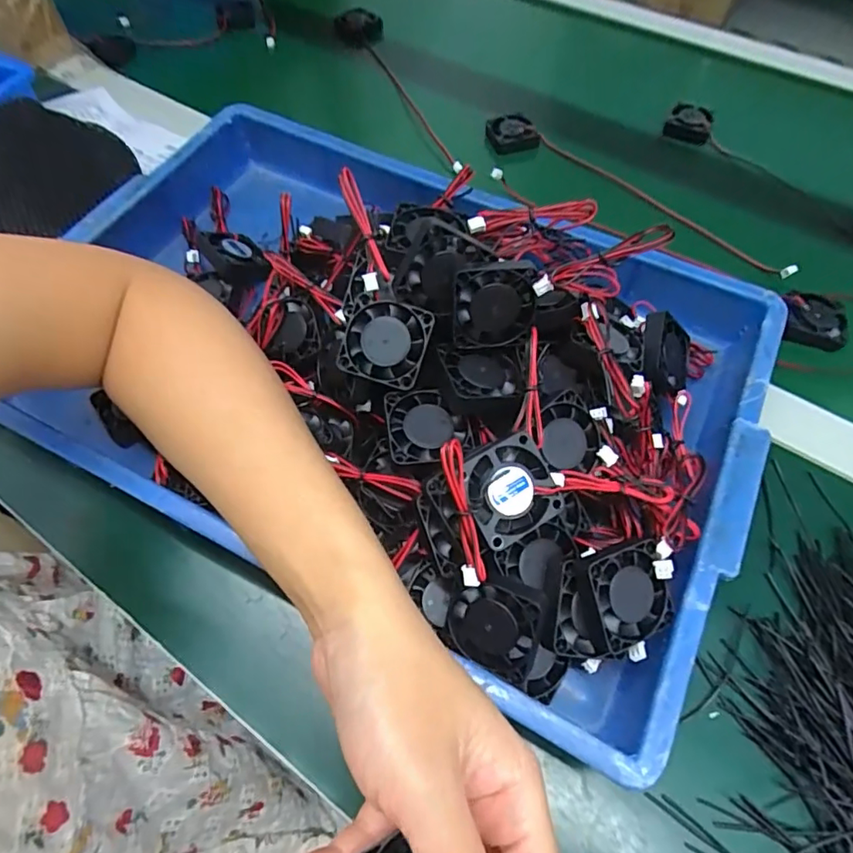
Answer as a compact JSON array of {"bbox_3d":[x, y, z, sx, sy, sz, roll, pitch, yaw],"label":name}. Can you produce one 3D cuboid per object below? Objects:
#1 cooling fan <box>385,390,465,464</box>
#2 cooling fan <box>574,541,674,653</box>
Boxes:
[{"bbox_3d":[0.000,0.001,0.260,0.037,0.012,0.038,-7,62,-6],"label":"cooling fan"},{"bbox_3d":[0.088,0.074,0.236,0.039,0.010,0.043,-12,91,-20],"label":"cooling fan"}]

